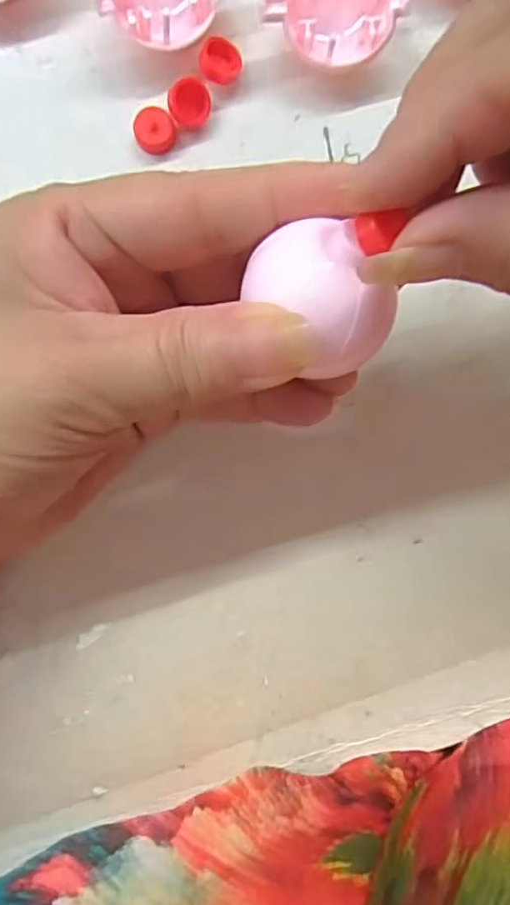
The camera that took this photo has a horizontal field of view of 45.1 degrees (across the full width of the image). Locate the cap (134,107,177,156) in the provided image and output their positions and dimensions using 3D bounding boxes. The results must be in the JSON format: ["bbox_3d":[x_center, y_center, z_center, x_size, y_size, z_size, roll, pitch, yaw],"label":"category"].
[{"bbox_3d":[-0.030,-0.096,0.183,0.012,0.006,0.011,0,94,-5],"label":"cap"}]

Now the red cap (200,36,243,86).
[{"bbox_3d":[-0.010,-0.116,0.181,0.012,0.008,0.011,2,94,-5],"label":"red cap"}]

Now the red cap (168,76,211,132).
[{"bbox_3d":[-0.019,-0.103,0.182,0.012,0.008,0.012,0,94,-5],"label":"red cap"}]

